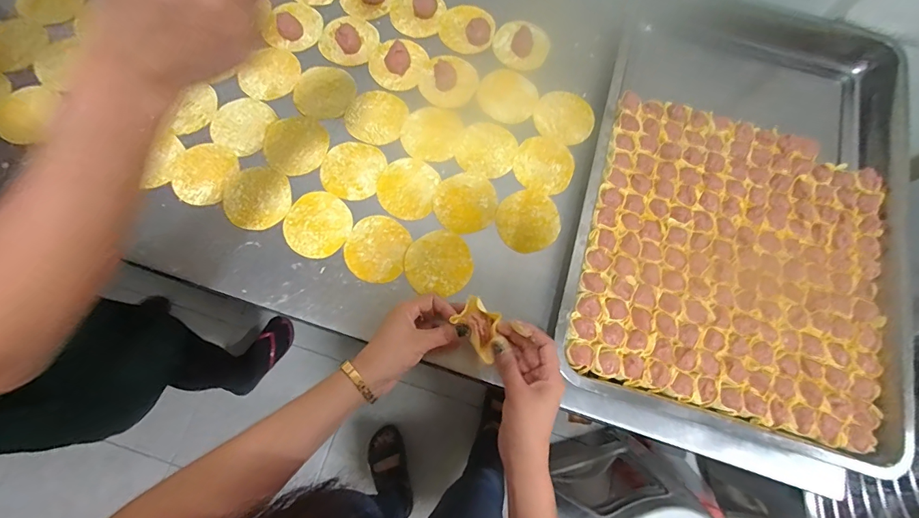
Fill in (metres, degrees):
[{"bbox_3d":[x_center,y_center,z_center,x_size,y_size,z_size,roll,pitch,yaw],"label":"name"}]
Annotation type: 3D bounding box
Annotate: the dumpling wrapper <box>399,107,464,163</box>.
[{"bbox_3d":[-0.037,-0.170,0.567,0.076,0.004,0.080,0,78,1],"label":"dumpling wrapper"}]

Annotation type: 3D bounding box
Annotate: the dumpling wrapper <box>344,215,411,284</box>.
[{"bbox_3d":[-0.103,-0.014,0.517,0.074,0.004,0.084,14,74,1],"label":"dumpling wrapper"}]

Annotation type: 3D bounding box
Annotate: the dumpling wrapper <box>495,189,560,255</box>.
[{"bbox_3d":[0.088,-0.050,0.539,0.080,0.004,0.082,1,74,-3],"label":"dumpling wrapper"}]

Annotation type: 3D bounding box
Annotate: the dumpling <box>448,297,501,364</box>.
[{"bbox_3d":[0.023,0.072,0.432,0.057,0.022,0.045,41,77,9],"label":"dumpling"}]

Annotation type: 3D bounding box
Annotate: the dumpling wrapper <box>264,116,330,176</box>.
[{"bbox_3d":[-0.216,-0.151,0.548,0.078,0.004,0.087,1,74,-3],"label":"dumpling wrapper"}]

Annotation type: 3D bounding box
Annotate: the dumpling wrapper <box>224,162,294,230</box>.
[{"bbox_3d":[-0.255,-0.080,0.529,0.078,0.005,0.085,2,74,-7],"label":"dumpling wrapper"}]

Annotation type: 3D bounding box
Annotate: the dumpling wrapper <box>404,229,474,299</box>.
[{"bbox_3d":[-0.025,0.005,0.517,0.081,0.004,0.080,1,78,-3],"label":"dumpling wrapper"}]

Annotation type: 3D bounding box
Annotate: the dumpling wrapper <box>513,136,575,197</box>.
[{"bbox_3d":[0.114,-0.127,0.558,0.077,0.004,0.080,1,74,-3],"label":"dumpling wrapper"}]

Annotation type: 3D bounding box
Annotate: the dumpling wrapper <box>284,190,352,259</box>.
[{"bbox_3d":[-0.177,-0.043,0.520,0.079,0.004,0.080,1,76,-5],"label":"dumpling wrapper"}]

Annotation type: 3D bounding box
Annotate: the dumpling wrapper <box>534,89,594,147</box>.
[{"bbox_3d":[0.148,-0.199,0.586,0.081,0.004,0.081,27,74,4],"label":"dumpling wrapper"}]

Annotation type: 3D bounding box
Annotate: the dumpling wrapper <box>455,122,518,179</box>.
[{"bbox_3d":[0.038,-0.147,0.558,0.076,0.006,0.076,1,74,-3],"label":"dumpling wrapper"}]

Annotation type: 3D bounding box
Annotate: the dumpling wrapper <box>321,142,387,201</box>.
[{"bbox_3d":[-0.138,-0.117,0.541,0.075,0.004,0.081,18,74,2],"label":"dumpling wrapper"}]

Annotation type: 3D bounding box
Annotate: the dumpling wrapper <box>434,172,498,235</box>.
[{"bbox_3d":[0.009,-0.073,0.541,0.079,0.004,0.081,1,75,-4],"label":"dumpling wrapper"}]

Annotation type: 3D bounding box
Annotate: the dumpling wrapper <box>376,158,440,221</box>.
[{"bbox_3d":[-0.067,-0.093,0.539,0.073,0.004,0.084,14,74,1],"label":"dumpling wrapper"}]

